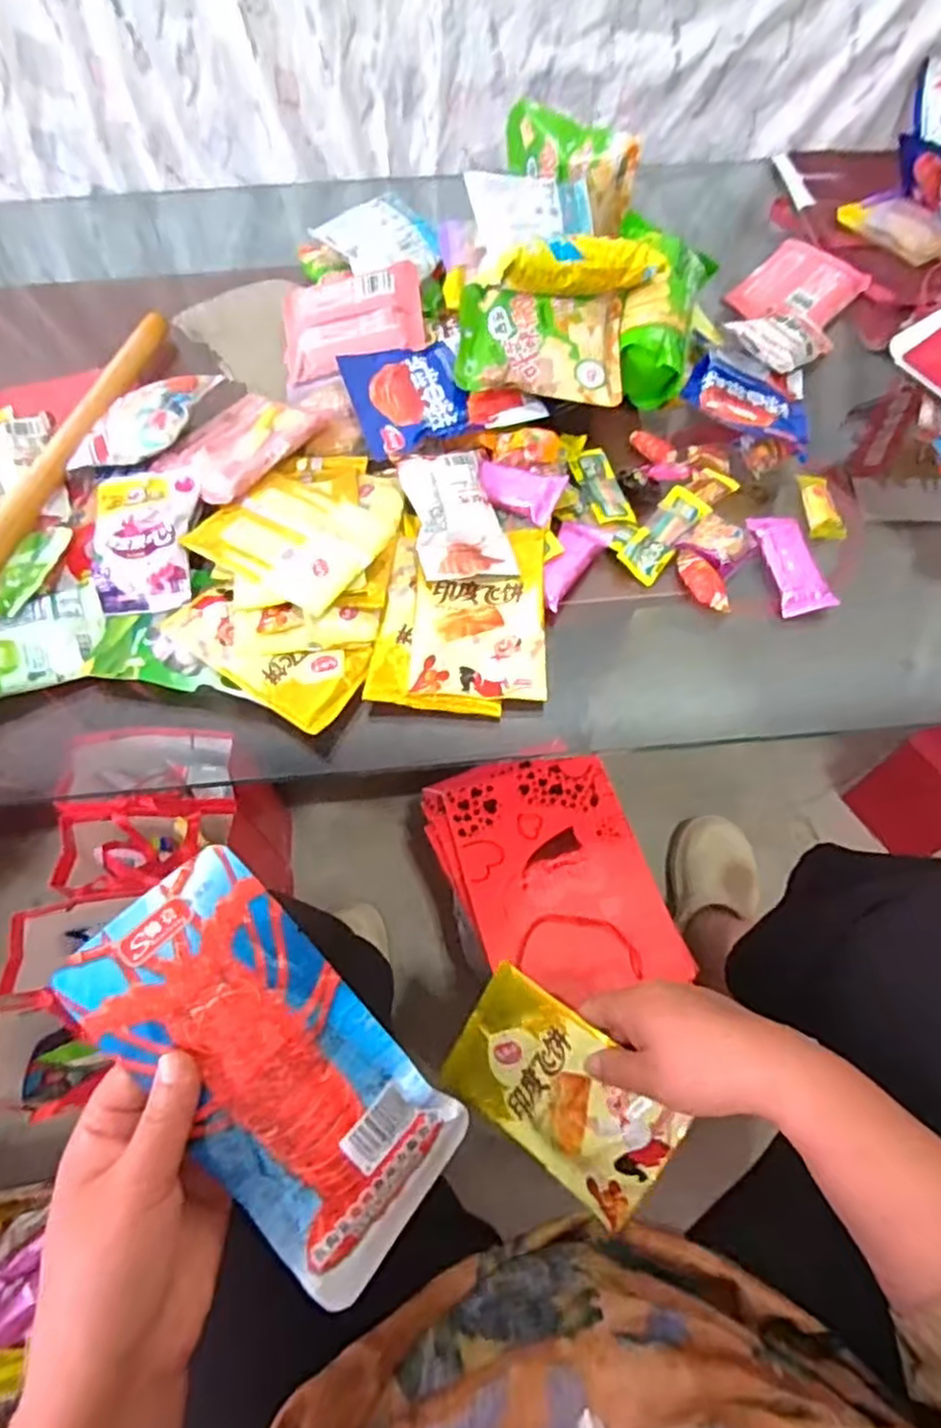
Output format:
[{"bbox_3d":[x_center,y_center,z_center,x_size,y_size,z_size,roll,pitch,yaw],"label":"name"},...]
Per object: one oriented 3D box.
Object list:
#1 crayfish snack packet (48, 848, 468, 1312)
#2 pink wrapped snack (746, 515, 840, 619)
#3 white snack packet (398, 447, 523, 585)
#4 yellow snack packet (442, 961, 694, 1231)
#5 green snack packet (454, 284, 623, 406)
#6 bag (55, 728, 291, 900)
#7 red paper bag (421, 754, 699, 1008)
[{"bbox_3d":[-0.095,0.165,0.337,0.095,0.024,0.196,-41,83,-19],"label":"crayfish snack packet"},{"bbox_3d":[0.266,-0.128,0.595,0.041,0.018,0.095,-14,63,-6],"label":"pink wrapped snack"},{"bbox_3d":[-0.013,-0.164,0.577,0.073,0.027,0.118,-14,63,-7],"label":"white snack packet"},{"bbox_3d":[0.061,0.256,0.482,0.151,0.011,0.098,32,98,22],"label":"yellow snack packet"},{"bbox_3d":[0.063,-0.335,0.638,0.145,0.035,0.113,5,62,3],"label":"green snack packet"},{"bbox_3d":[-0.339,0.137,0.846,0.192,0.235,0.166,-12,62,-6],"label":"bag"},{"bbox_3d":[0.082,0.164,0.768,0.204,0.036,0.284,-14,54,-11],"label":"red paper bag"}]

